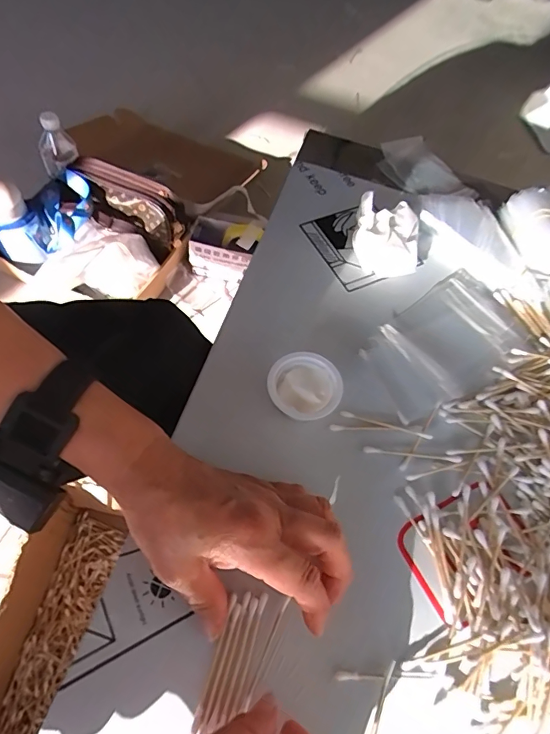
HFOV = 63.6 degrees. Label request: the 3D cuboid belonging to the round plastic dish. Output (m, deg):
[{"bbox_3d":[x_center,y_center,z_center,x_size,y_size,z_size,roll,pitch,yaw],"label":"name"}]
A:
[{"bbox_3d":[0.023,0.019,0.342,0.053,0.032,0.053,3,61,-6],"label":"round plastic dish"}]

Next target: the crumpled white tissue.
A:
[{"bbox_3d":[0.107,-0.127,0.424,0.064,0.041,0.073,11,61,0],"label":"crumpled white tissue"}]

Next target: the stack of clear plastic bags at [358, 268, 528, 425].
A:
[{"bbox_3d":[0.151,-0.026,0.387,0.162,0.009,0.093,-33,67,-18],"label":"stack of clear plastic bags"}]

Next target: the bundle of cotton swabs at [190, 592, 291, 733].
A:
[{"bbox_3d":[-0.022,0.176,0.265,0.032,0.004,0.075,20,66,9],"label":"bundle of cotton swabs"}]

